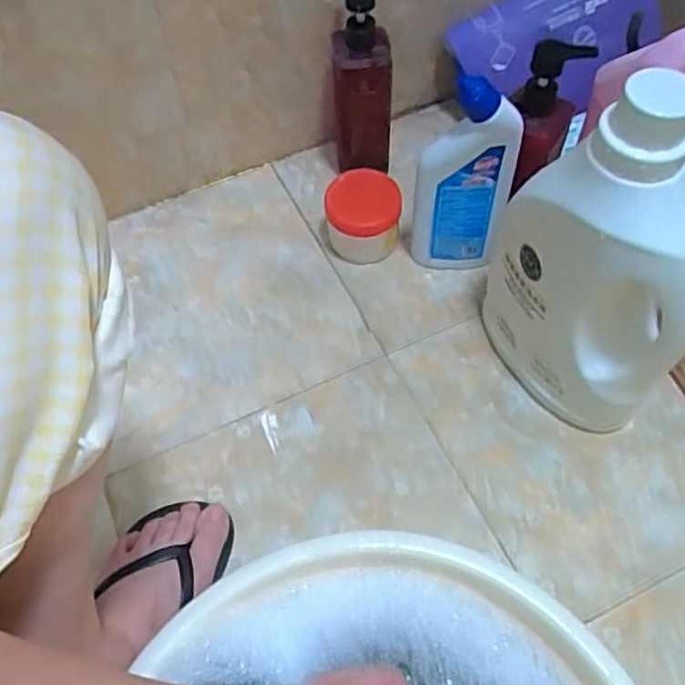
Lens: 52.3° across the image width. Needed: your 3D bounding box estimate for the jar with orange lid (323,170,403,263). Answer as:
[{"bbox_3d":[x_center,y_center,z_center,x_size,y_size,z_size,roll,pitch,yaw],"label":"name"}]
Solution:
[{"bbox_3d":[0.022,-0.132,0.749,0.077,0.083,0.078,-2,60,3],"label":"jar with orange lid"}]

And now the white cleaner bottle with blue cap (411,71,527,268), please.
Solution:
[{"bbox_3d":[0.115,-0.150,0.674,0.089,0.224,0.043,10,62,9],"label":"white cleaner bottle with blue cap"}]

